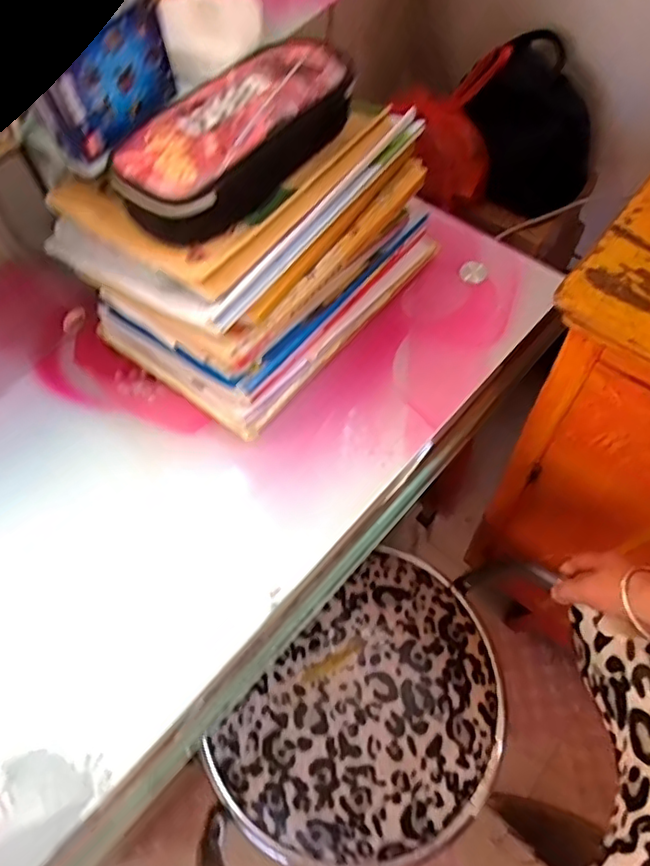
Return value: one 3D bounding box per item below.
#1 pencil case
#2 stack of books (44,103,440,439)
[{"bbox_3d":[-0.078,-0.241,0.500,0.102,0.053,0.237,30,67,18],"label":"pencil case"},{"bbox_3d":[-0.065,-0.192,0.603,0.222,0.178,0.308,34,68,20],"label":"stack of books"}]

